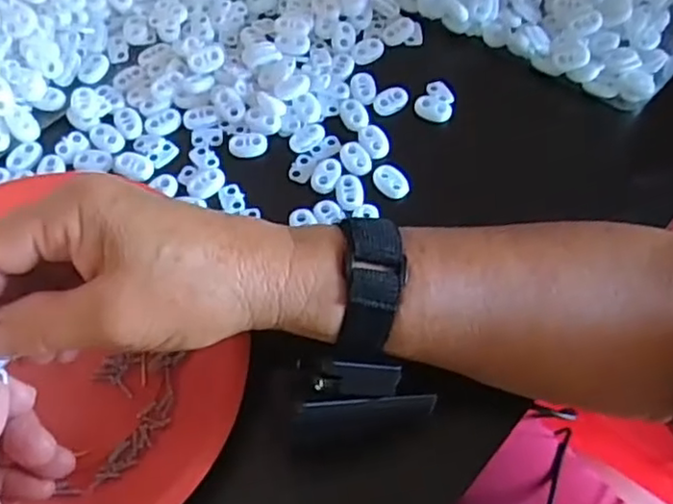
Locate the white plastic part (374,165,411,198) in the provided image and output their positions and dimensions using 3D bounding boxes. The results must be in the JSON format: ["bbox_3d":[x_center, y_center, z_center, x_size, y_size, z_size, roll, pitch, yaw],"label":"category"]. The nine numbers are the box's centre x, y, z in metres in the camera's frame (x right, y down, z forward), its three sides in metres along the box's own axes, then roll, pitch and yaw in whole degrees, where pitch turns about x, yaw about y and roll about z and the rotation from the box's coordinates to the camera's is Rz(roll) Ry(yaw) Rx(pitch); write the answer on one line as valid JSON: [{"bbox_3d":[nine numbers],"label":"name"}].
[{"bbox_3d":[0.032,-0.041,0.379,0.015,0.005,0.023,-36,70,-17],"label":"white plastic part"}]

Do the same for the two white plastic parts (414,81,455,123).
[{"bbox_3d":[0.063,-0.093,0.404,0.023,0.005,0.028,29,67,12],"label":"two white plastic parts"}]

